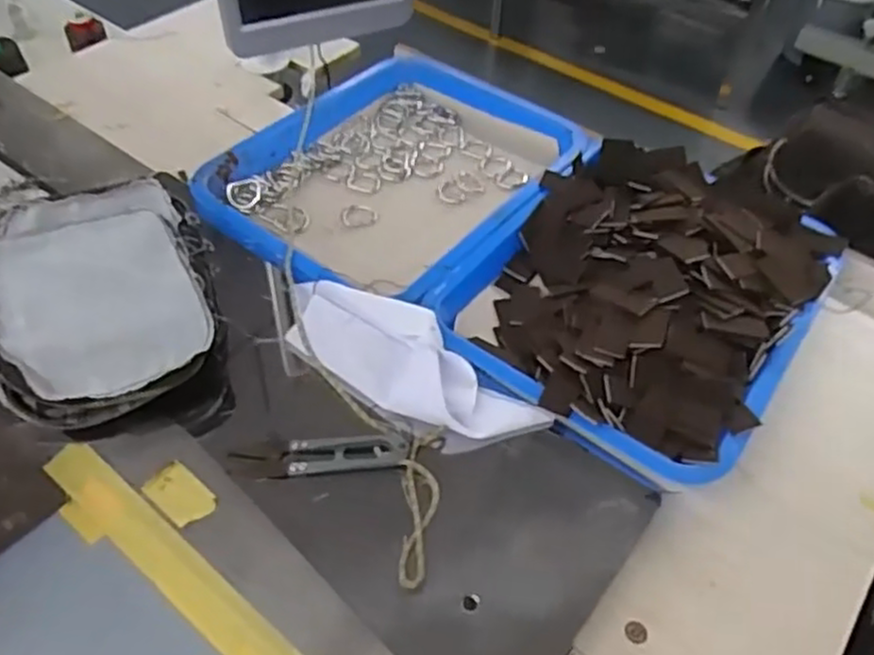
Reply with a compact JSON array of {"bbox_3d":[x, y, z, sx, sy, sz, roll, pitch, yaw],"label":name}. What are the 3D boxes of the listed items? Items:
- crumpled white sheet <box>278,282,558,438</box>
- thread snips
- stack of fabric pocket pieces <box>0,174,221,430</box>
[{"bbox_3d":[-0.019,0.025,0.470,0.178,0.028,0.065,30,53,19],"label":"crumpled white sheet"},{"bbox_3d":[-0.068,0.073,0.427,0.102,0.007,0.024,-3,50,-8],"label":"thread snips"},{"bbox_3d":[-0.220,-0.017,0.471,0.152,0.056,0.176,-17,53,-19],"label":"stack of fabric pocket pieces"}]

